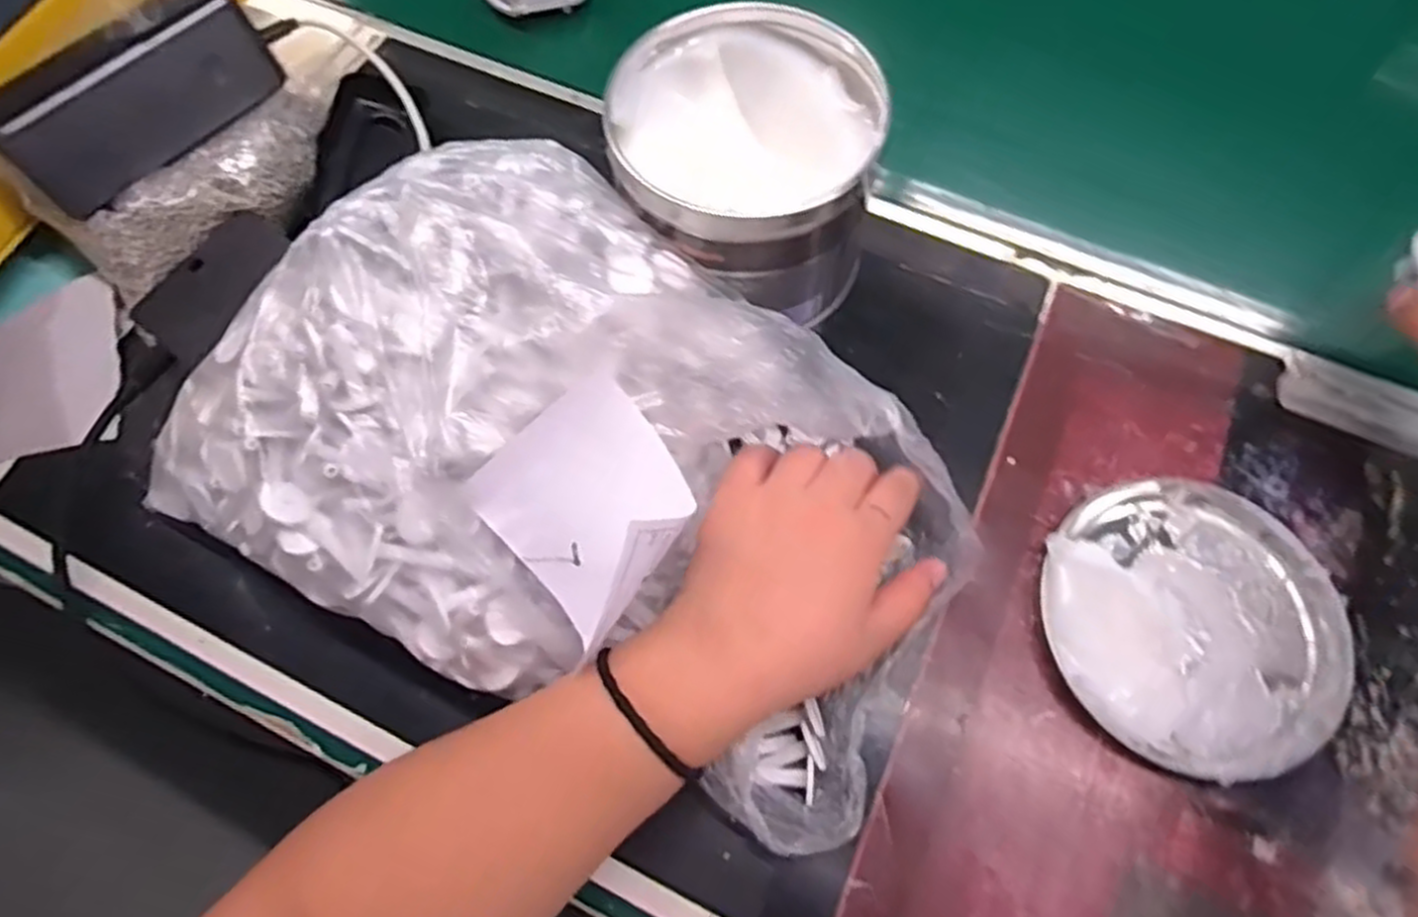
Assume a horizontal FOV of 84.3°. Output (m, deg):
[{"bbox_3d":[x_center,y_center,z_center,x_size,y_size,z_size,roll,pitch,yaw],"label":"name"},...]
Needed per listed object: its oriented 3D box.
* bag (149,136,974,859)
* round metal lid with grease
[{"bbox_3d":[-0.047,-0.002,0.327,0.313,0.112,0.207,27,71,11],"label":"bag"},{"bbox_3d":[0.216,0.070,0.346,0.127,0.026,0.126,0,68,1],"label":"round metal lid with grease"}]

